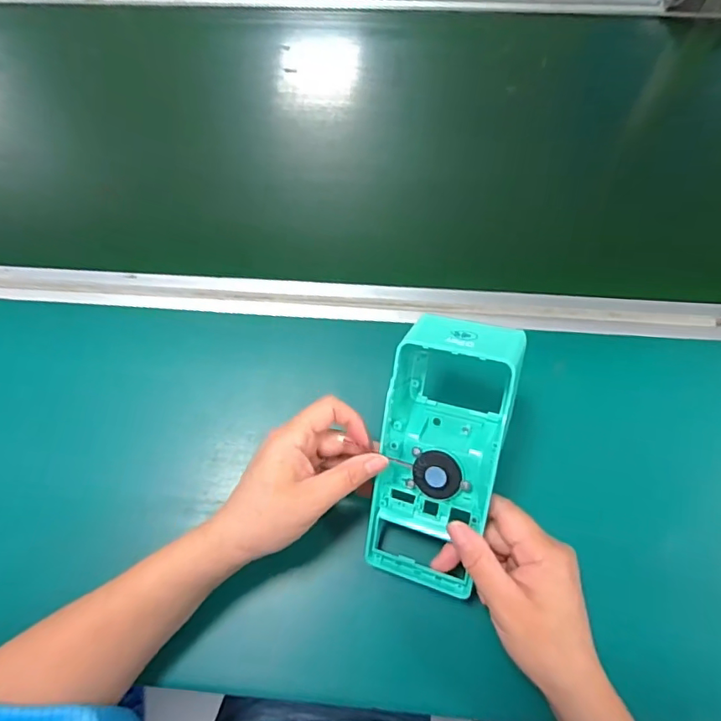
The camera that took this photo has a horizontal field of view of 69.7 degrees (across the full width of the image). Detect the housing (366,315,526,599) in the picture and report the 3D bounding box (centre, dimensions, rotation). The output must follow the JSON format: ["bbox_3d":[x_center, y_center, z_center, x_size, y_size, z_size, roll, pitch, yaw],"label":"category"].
[{"bbox_3d":[0.056,0.066,0.369,0.083,0.058,0.189,13,96,8],"label":"housing"}]

